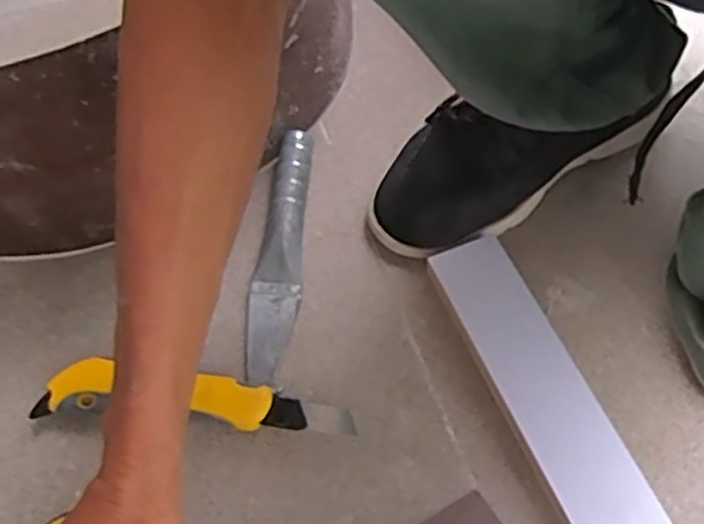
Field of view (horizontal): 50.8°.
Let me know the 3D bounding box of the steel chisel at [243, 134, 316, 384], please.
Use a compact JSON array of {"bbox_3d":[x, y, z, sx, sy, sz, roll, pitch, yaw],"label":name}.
[{"bbox_3d":[-0.049,-0.009,0.525,0.034,0.027,0.187,7,62,7],"label":"steel chisel"}]

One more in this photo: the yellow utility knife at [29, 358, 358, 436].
[{"bbox_3d":[-0.101,0.088,0.474,0.201,0.025,0.034,3,62,4],"label":"yellow utility knife"}]

